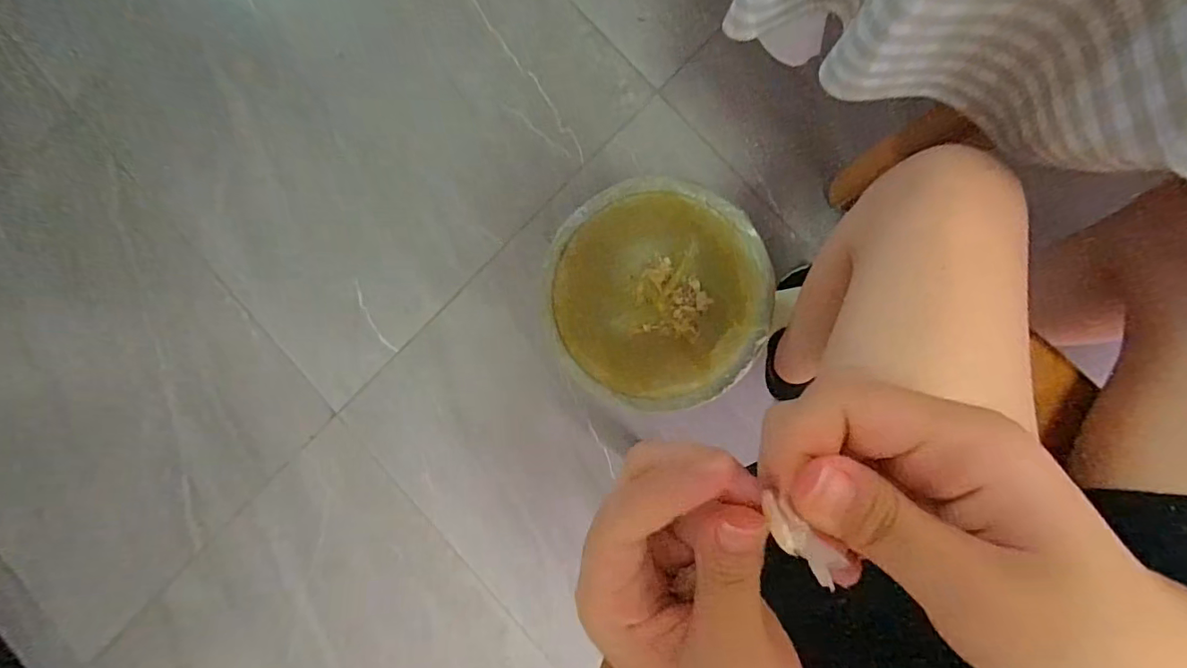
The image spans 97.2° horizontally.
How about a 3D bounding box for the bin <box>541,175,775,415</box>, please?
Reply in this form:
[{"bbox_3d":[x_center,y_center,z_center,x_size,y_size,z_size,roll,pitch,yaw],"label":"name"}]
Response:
[{"bbox_3d":[0.092,-0.054,0.746,0.255,0.310,0.245,0,93,8],"label":"bin"}]

